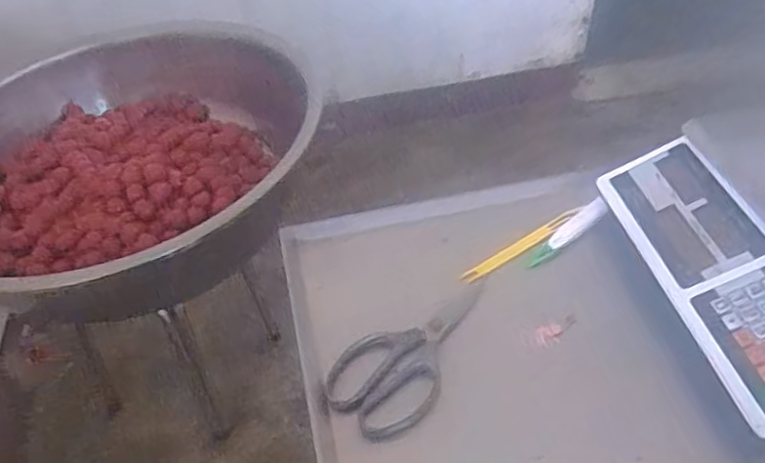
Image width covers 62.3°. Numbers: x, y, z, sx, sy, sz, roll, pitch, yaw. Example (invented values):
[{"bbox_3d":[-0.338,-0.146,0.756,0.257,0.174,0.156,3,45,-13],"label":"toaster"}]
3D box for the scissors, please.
[{"bbox_3d":[0.029,0.104,0.602,0.090,0.014,0.199,21,49,24],"label":"scissors"}]

